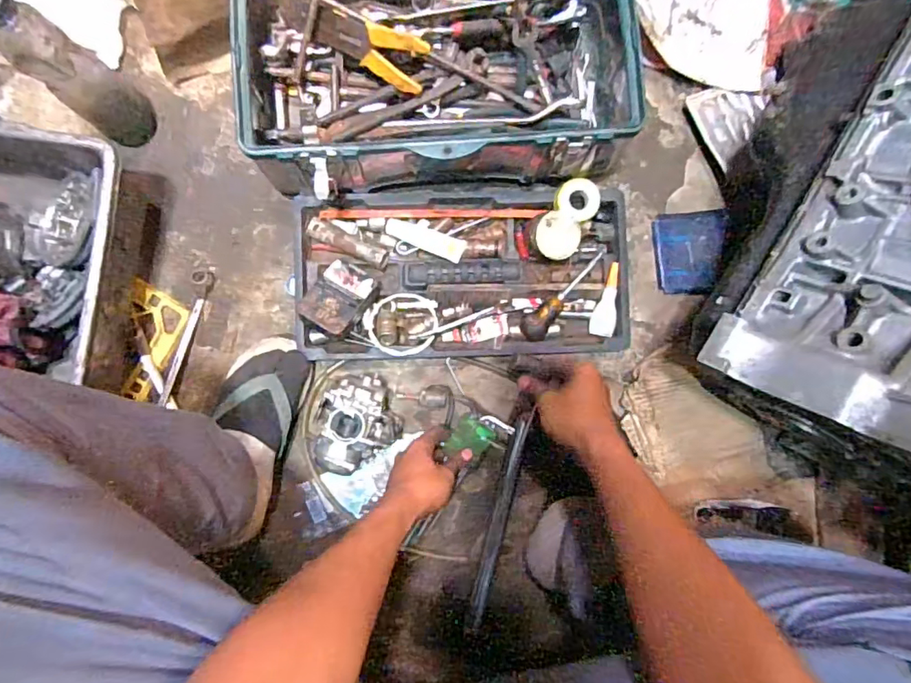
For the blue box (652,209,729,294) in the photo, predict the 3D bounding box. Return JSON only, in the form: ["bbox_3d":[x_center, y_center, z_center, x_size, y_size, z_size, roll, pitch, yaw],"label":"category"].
[{"bbox_3d":[0.328,-0.125,0.734,0.099,0.023,0.116,-1,87,-3],"label":"blue box"}]

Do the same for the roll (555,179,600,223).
[{"bbox_3d":[0.156,-0.182,0.686,0.054,0.032,0.051,0,87,-3],"label":"roll"}]

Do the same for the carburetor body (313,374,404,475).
[{"bbox_3d":[-0.129,0.102,0.666,0.114,0.075,0.099,-35,89,-4],"label":"carburetor body"}]

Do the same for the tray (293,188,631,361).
[{"bbox_3d":[0.011,-0.090,0.687,0.433,0.067,0.220,-1,87,-3],"label":"tray"}]

